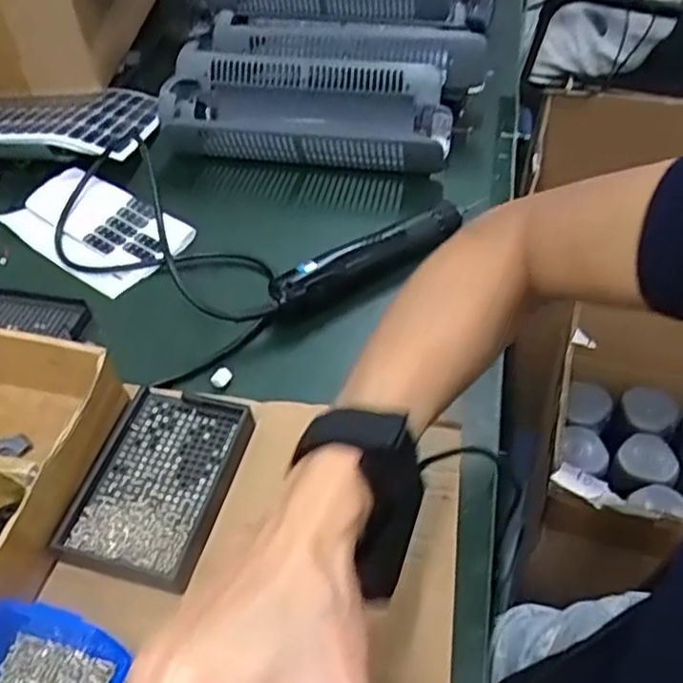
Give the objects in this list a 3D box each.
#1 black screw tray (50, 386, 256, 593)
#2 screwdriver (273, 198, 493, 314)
[{"bbox_3d":[-0.123,0.094,0.479,0.095,0.018,0.138,9,48,12],"label":"black screw tray"},{"bbox_3d":[0.035,-0.081,0.640,0.226,0.047,0.037,-31,53,-23],"label":"screwdriver"}]

